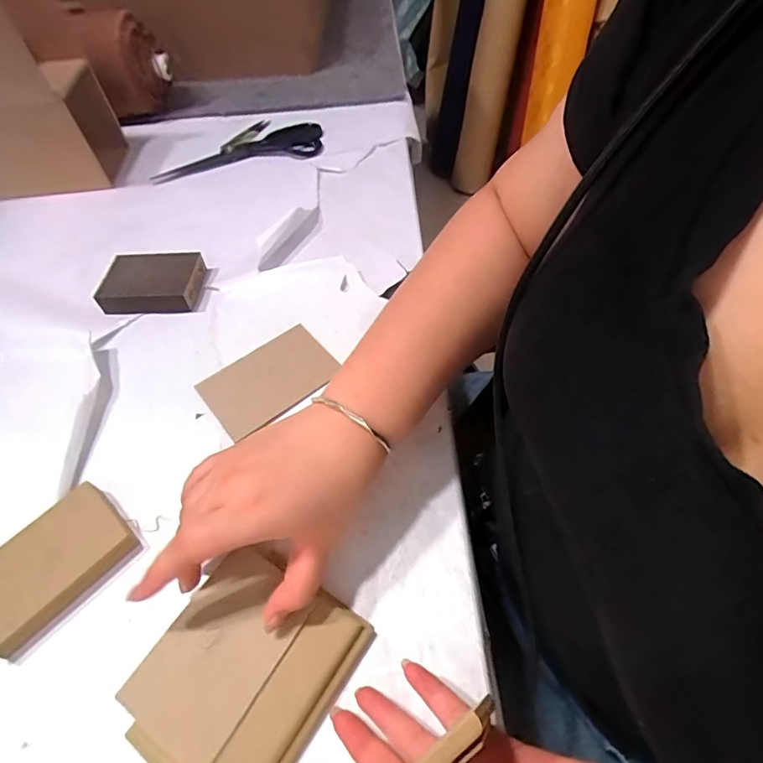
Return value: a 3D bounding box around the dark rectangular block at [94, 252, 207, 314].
[{"bbox_3d":[-0.247,-0.109,0.524,0.098,0.029,0.072,-5,55,1],"label":"dark rectangular block"}]

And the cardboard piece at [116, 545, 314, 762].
[{"bbox_3d":[-0.103,0.172,0.310,0.074,0.004,0.112,26,61,20],"label":"cardboard piece"}]

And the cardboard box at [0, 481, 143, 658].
[{"bbox_3d":[-0.247,0.136,0.359,0.070,0.022,0.108,36,65,25],"label":"cardboard box"}]

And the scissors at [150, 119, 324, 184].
[{"bbox_3d":[-0.205,-0.343,0.697,0.238,0.018,0.118,-15,55,-7],"label":"scissors"}]

